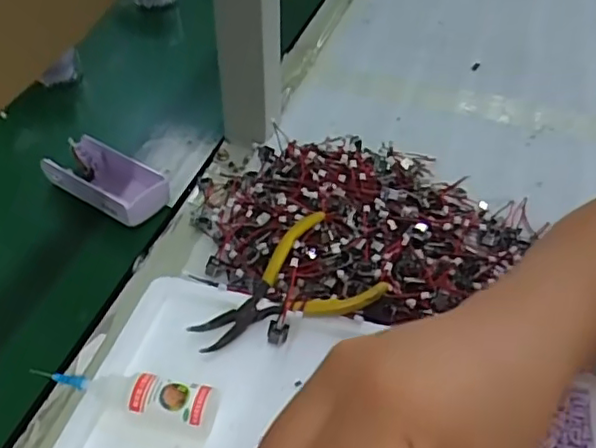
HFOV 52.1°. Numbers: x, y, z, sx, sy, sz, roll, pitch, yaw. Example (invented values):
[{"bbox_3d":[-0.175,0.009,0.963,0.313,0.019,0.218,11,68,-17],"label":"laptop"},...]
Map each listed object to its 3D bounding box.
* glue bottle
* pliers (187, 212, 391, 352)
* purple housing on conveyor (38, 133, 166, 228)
[{"bbox_3d":[-0.090,0.090,0.327,0.099,0.022,0.027,9,46,11],"label":"glue bottle"},{"bbox_3d":[-0.012,0.041,0.374,0.110,0.020,0.073,-24,49,-20],"label":"pliers"},{"bbox_3d":[-0.154,-0.037,0.493,0.108,0.026,0.053,27,50,26],"label":"purple housing on conveyor"}]

